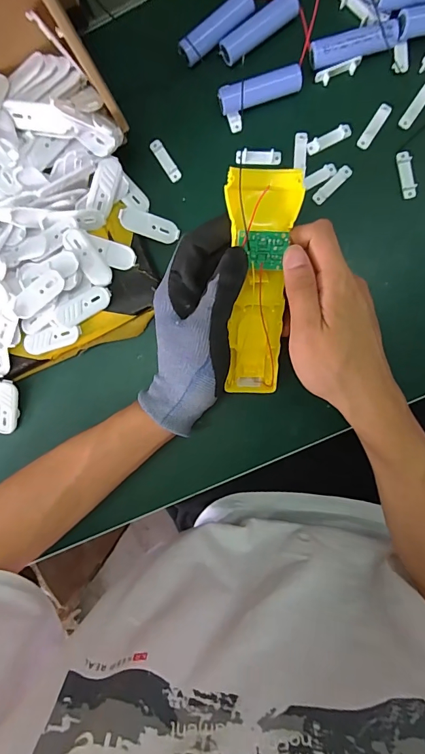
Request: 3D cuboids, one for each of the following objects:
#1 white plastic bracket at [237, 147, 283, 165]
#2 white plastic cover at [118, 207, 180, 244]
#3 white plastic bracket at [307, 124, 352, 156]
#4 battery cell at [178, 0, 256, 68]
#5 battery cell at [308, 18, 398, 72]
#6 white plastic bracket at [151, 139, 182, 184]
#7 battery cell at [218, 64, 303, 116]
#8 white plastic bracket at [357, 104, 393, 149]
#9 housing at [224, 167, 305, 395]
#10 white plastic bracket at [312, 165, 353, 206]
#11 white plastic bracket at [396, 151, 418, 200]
[{"bbox_3d":[0.038,-0.180,0.324,0.037,0.007,0.011,5,94,4],"label":"white plastic bracket"},{"bbox_3d":[-0.052,-0.125,0.328,0.049,0.006,0.020,15,98,-17],"label":"white plastic cover"},{"bbox_3d":[0.094,-0.192,0.318,0.036,0.004,0.011,-25,92,5],"label":"white plastic bracket"},{"bbox_3d":[0.004,-0.271,0.308,0.063,0.014,0.018,-36,91,5],"label":"battery cell"},{"bbox_3d":[0.109,-0.256,0.305,0.065,0.014,0.018,-11,93,4],"label":"battery cell"},{"bbox_3d":[-0.039,-0.180,0.327,0.010,0.004,0.036,-34,91,5],"label":"white plastic bracket"},{"bbox_3d":[0.038,-0.226,0.311,0.065,0.014,0.015,-15,93,5],"label":"battery cell"},{"bbox_3d":[0.130,-0.201,0.315,0.010,0.004,0.037,33,95,1],"label":"white plastic bracket"},{"bbox_3d":[0.034,-0.061,0.290,0.047,0.017,0.162,0,117,-1],"label":"housing"},{"bbox_3d":[0.099,-0.157,0.322,0.039,0.004,0.009,-43,90,5],"label":"white plastic bracket"},{"bbox_3d":[0.157,-0.163,0.318,0.011,0.005,0.036,-11,93,4],"label":"white plastic bracket"}]

